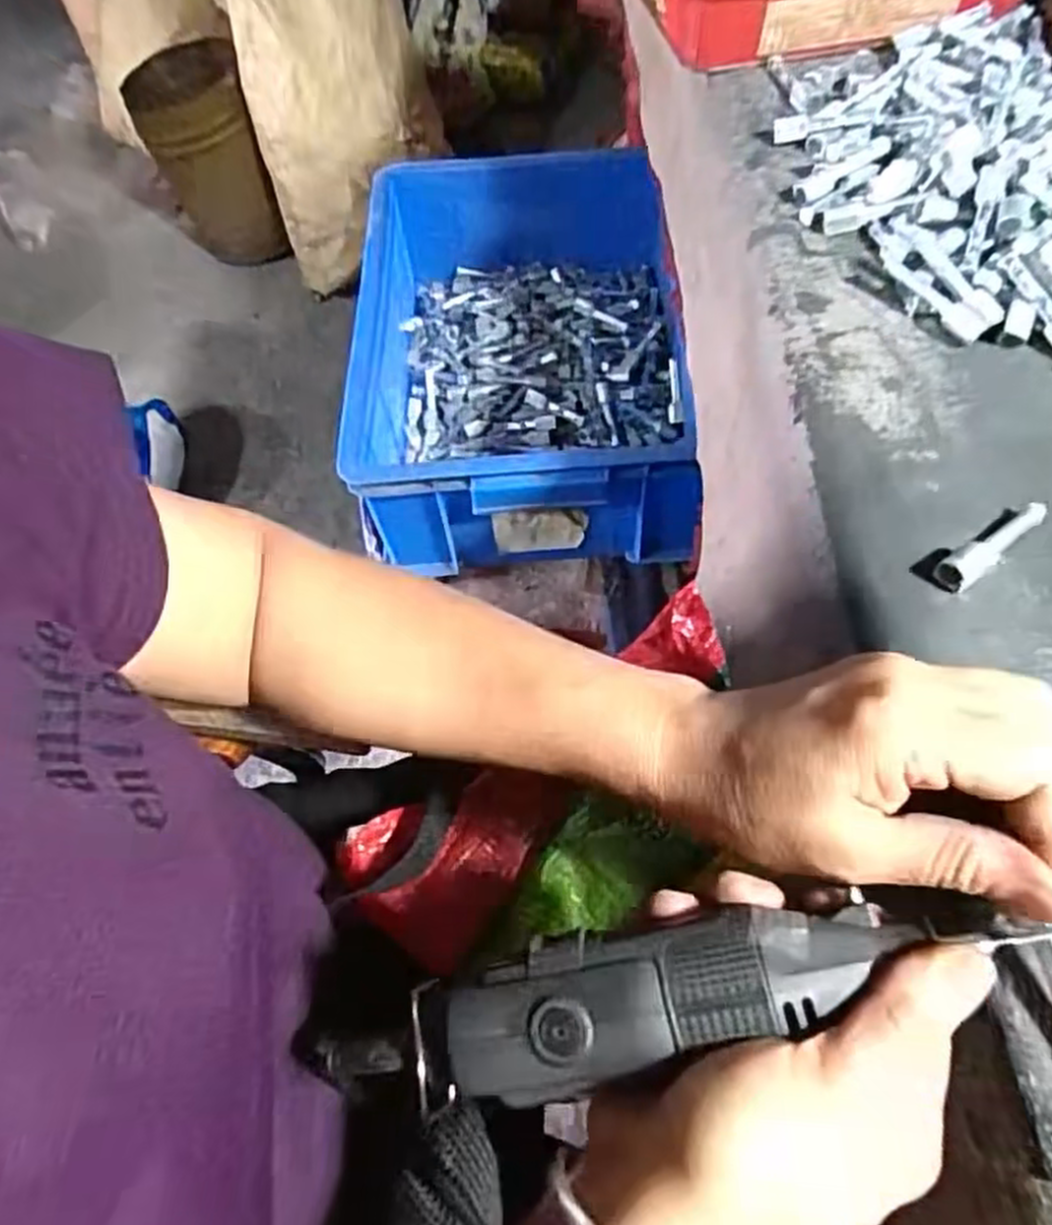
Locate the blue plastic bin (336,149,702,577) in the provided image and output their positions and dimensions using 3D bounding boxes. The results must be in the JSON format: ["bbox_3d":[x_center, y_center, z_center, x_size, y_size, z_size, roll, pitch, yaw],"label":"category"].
[{"bbox_3d":[-0.001,-0.245,0.722,0.277,0.133,0.396,-2,60,4],"label":"blue plastic bin"}]

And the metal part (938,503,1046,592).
[{"bbox_3d":[0.193,-0.028,0.318,0.061,0.010,0.012,-33,62,-13],"label":"metal part"}]

